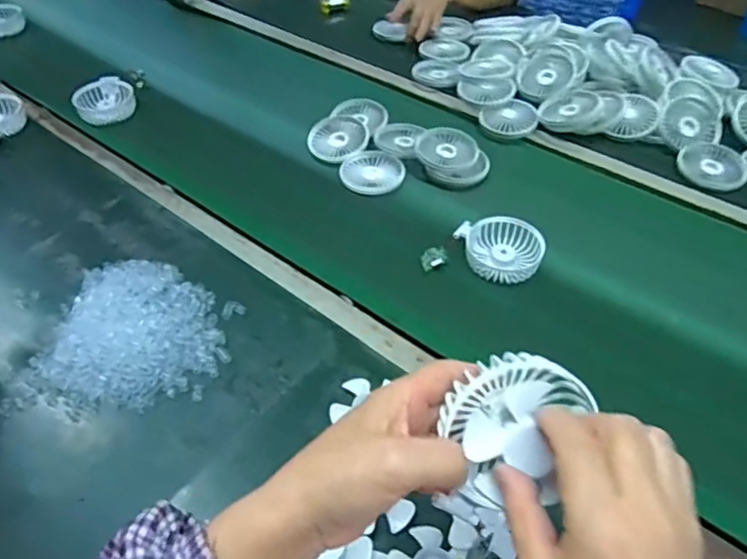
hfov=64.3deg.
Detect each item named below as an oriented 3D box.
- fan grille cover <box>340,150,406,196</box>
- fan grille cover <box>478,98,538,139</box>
[{"bbox_3d":[0.001,-0.158,0.873,0.089,0.026,0.089,11,47,11],"label":"fan grille cover"},{"bbox_3d":[0.212,-0.251,0.931,0.086,0.014,0.074,-14,65,2],"label":"fan grille cover"}]

